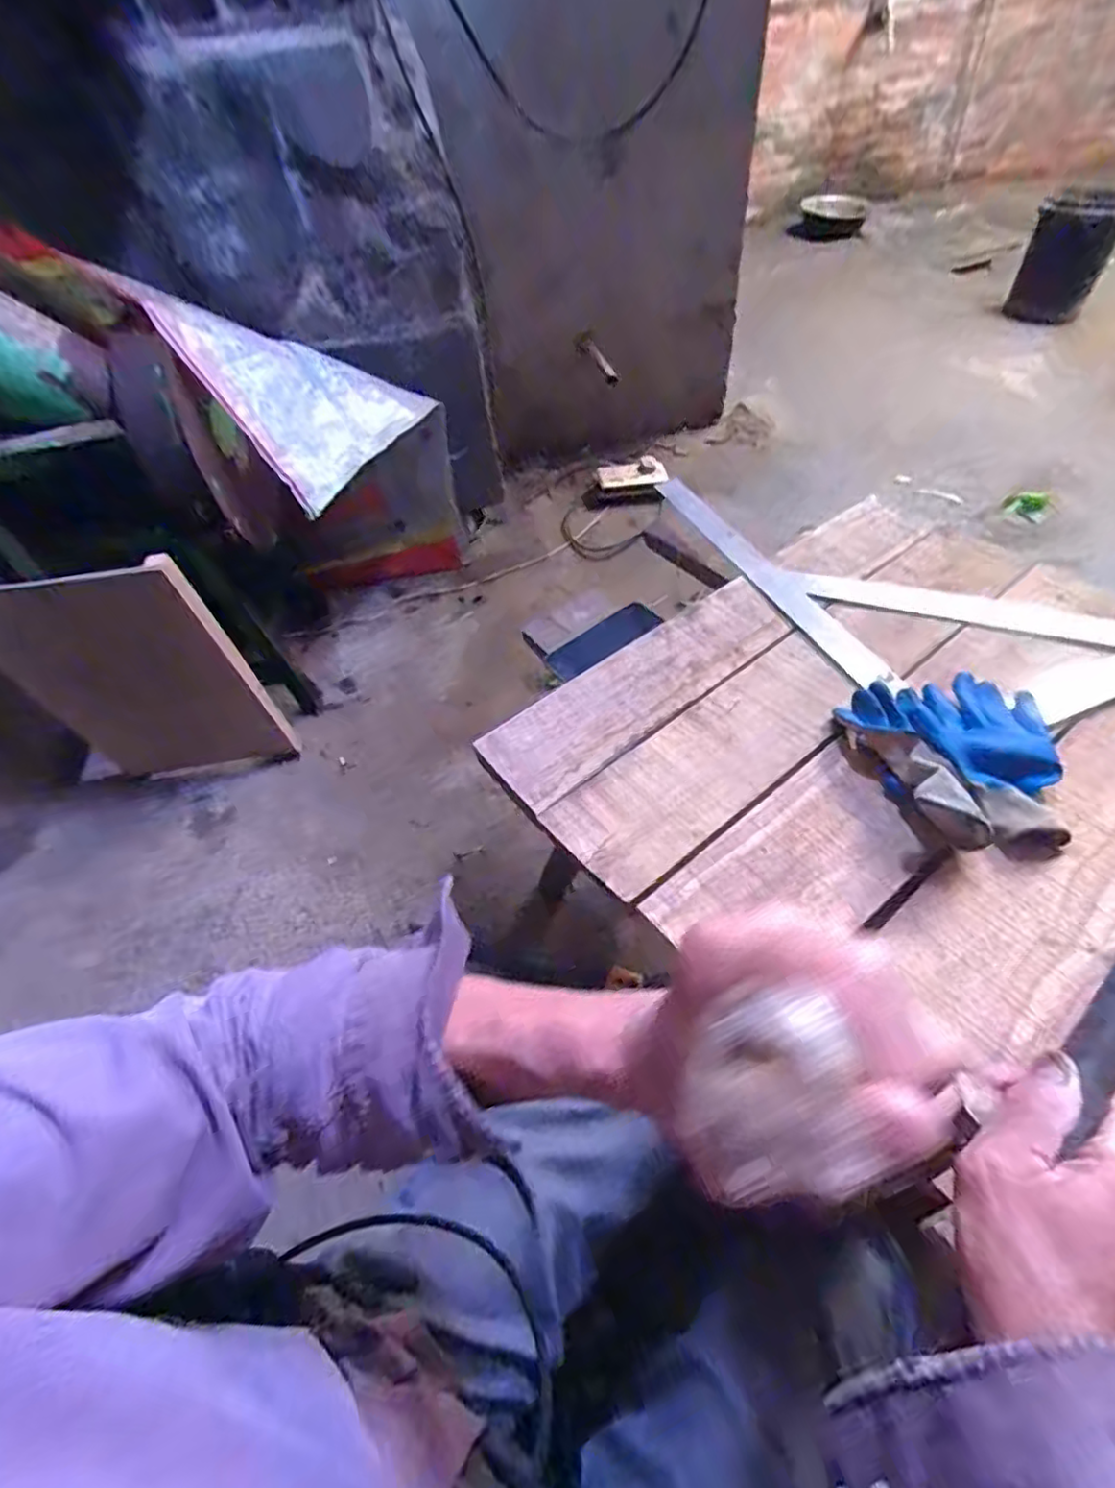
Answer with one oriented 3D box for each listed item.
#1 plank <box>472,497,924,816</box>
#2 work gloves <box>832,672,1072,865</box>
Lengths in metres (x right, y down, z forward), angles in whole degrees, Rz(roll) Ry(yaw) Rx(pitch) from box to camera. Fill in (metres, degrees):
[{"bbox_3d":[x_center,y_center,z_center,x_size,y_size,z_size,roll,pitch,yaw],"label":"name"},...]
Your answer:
[{"bbox_3d":[0.193,-0.138,0.753,0.632,0.021,0.113,-33,53,-21],"label":"plank"},{"bbox_3d":[0.383,0.003,0.584,0.172,0.064,0.197,-8,51,1],"label":"work gloves"}]

